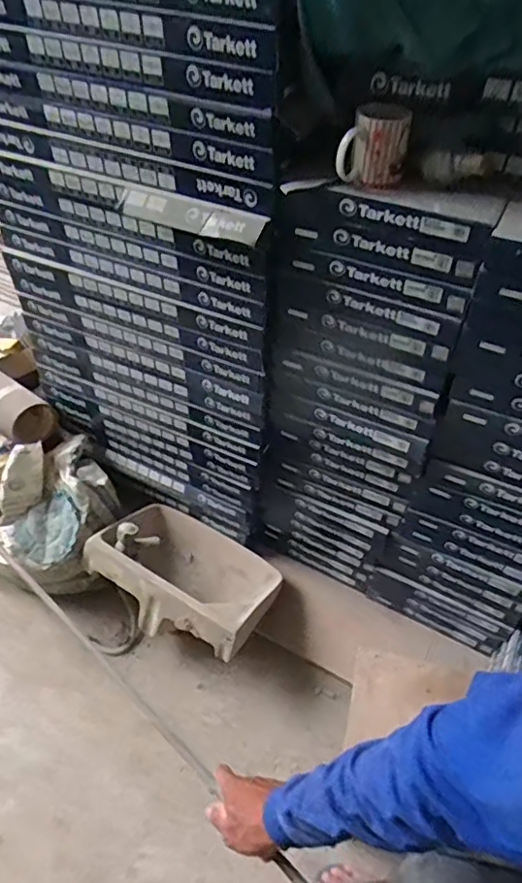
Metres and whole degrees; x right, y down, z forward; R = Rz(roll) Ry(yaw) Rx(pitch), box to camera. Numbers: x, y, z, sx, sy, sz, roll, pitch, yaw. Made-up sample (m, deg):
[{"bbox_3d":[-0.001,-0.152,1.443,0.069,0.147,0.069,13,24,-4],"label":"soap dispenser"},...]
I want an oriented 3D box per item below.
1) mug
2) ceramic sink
[{"bbox_3d":[0.161,-0.425,0.850,0.092,0.096,0.068,10,48,7],"label":"mug"},{"bbox_3d":[-0.181,0.323,1.460,0.407,0.255,0.313,25,51,20],"label":"ceramic sink"}]

